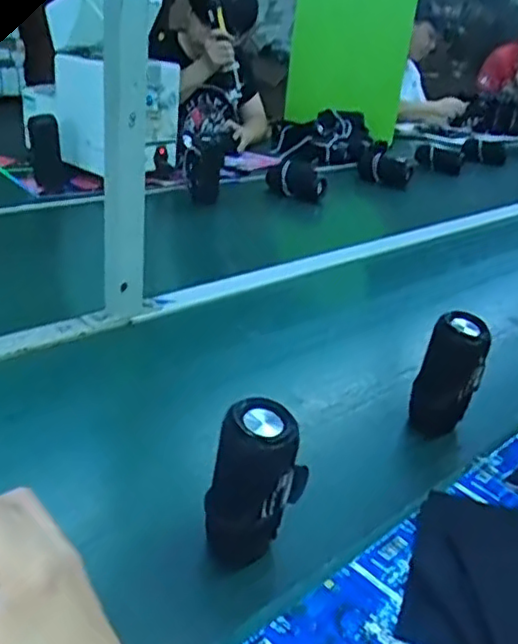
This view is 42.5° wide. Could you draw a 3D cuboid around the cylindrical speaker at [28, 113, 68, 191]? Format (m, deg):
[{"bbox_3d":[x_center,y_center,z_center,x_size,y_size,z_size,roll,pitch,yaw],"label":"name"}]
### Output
[{"bbox_3d":[-0.459,-0.373,1.451,0.077,0.152,0.081,-2,29,-19],"label":"cylindrical speaker"}]

